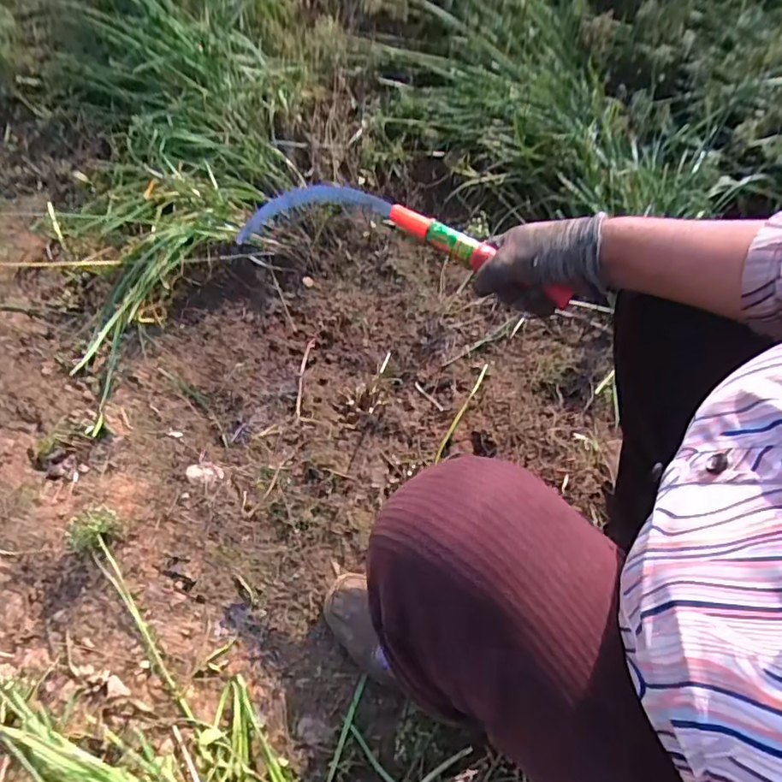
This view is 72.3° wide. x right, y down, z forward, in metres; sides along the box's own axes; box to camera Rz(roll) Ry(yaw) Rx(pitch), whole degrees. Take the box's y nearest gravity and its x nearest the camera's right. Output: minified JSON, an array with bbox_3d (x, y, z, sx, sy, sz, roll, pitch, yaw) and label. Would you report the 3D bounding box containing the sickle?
[{"bbox_3d":[-0.004,-0.178,0.598,0.415,0.067,0.053,19,59,22],"label":"sickle"}]

